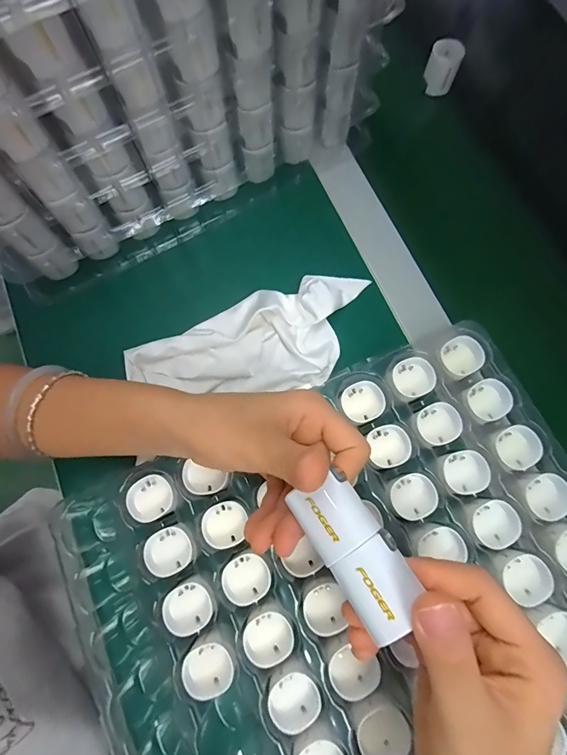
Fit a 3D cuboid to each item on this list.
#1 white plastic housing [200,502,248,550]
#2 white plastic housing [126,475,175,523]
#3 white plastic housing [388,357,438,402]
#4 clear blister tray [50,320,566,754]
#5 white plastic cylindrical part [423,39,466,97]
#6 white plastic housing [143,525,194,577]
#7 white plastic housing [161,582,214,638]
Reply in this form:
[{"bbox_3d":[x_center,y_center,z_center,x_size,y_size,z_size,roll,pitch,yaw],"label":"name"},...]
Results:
[{"bbox_3d":[-0.039,0.100,0.263,0.028,0.014,0.028,-32,78,-8],"label":"white plastic housing"},{"bbox_3d":[-0.091,0.082,0.267,0.026,0.018,0.028,-30,78,-7],"label":"white plastic housing"},{"bbox_3d":[0.092,0.002,0.283,0.033,0.016,0.028,-31,78,-8],"label":"white plastic housing"},{"bbox_3d":[0.052,0.157,0.256,0.337,0.043,0.299,-24,77,-6],"label":"clear blister tray"},{"bbox_3d":[0.160,-0.312,0.393,0.030,0.032,0.033,0,76,0],"label":"white plastic cylindrical part"},{"bbox_3d":[-0.076,0.115,0.257,0.027,0.012,0.028,0,76,0],"label":"white plastic housing"},{"bbox_3d":[-0.061,0.147,0.249,0.026,0.017,0.027,0,76,0],"label":"white plastic housing"}]

